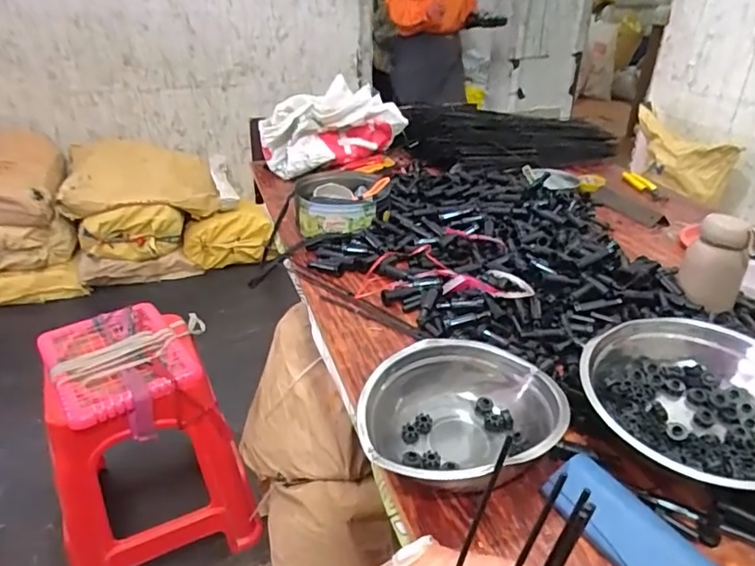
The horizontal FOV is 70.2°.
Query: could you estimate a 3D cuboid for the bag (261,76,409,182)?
[{"bbox_3d":[-0.098,-0.380,1.317,0.132,0.157,0.353,26,38,35],"label":"bag"}]

